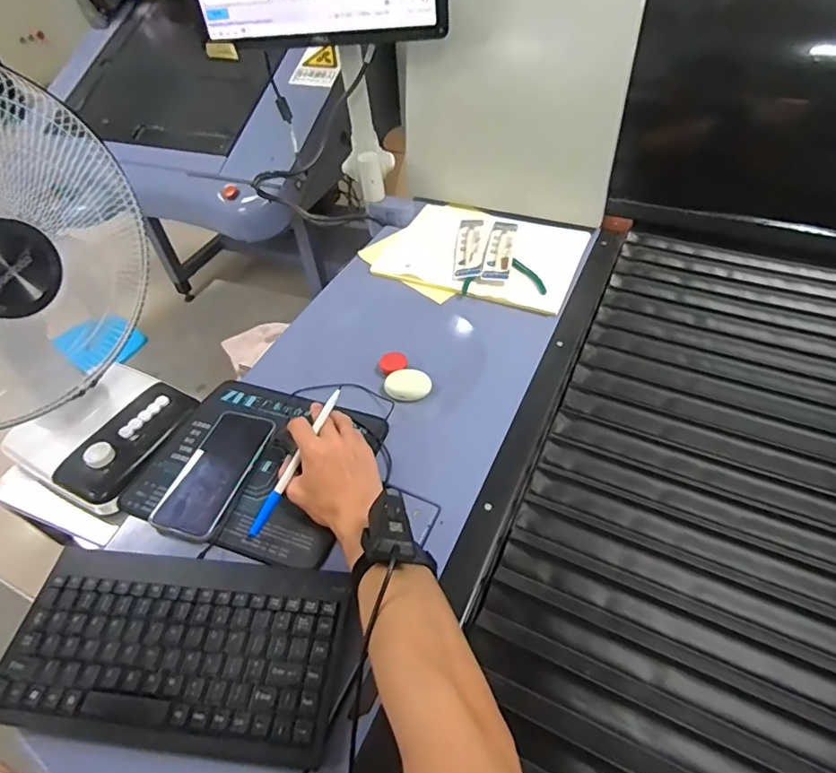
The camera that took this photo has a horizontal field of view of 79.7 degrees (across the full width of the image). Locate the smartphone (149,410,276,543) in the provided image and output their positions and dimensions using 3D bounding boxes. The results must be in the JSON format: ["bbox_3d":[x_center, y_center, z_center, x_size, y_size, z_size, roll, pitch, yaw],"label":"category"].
[{"bbox_3d":[-0.229,0.095,0.572,0.078,0.011,0.164,11,50,14],"label":"smartphone"}]

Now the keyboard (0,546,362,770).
[{"bbox_3d":[-0.206,0.228,0.445,0.300,0.031,0.143,3,48,7],"label":"keyboard"}]

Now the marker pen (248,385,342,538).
[{"bbox_3d":[-0.129,0.078,0.537,0.012,0.016,0.177,21,71,23],"label":"marker pen"}]

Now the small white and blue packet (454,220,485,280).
[{"bbox_3d":[0.087,-0.237,0.844,0.043,0.009,0.179,-2,46,14],"label":"small white and blue packet"}]

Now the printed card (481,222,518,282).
[{"bbox_3d":[0.137,-0.229,0.833,0.042,0.012,0.176,11,46,7],"label":"printed card"}]

